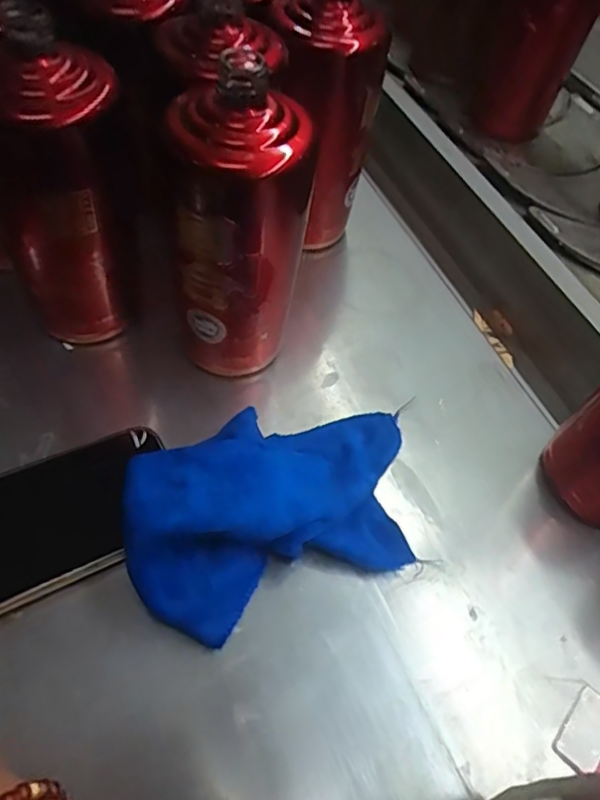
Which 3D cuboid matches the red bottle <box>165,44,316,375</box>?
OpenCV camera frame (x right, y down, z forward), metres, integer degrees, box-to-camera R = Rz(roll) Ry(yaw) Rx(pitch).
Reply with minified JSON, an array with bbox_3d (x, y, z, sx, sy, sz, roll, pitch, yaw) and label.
[{"bbox_3d":[-0.037,-0.095,0.350,0.078,0.176,0.061,1,57,-1],"label":"red bottle"}]

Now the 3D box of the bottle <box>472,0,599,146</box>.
[{"bbox_3d":[0.206,-0.311,0.507,0.077,0.174,0.062,18,58,9],"label":"bottle"}]

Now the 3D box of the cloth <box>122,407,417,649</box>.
[{"bbox_3d":[-0.007,0.056,0.344,0.184,0.064,0.112,-20,60,-14],"label":"cloth"}]

